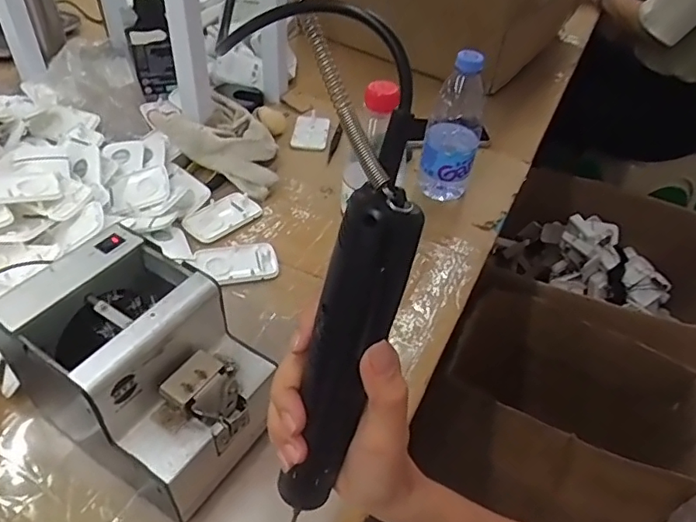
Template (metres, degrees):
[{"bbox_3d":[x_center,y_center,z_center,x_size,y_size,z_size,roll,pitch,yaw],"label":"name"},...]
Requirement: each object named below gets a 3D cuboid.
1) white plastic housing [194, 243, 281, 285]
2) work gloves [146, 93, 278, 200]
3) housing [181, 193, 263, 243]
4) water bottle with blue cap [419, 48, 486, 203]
[{"bbox_3d":[-0.130,0.000,0.636,0.092,0.009,0.056,-7,46,-13],"label":"white plastic housing"},{"bbox_3d":[-0.156,-0.181,0.769,0.175,0.069,0.148,25,47,18],"label":"work gloves"},{"bbox_3d":[-0.160,-0.057,0.693,0.055,0.009,0.094,35,51,27],"label":"housing"},{"bbox_3d":[0.137,-0.166,0.707,0.070,0.196,0.058,14,45,8],"label":"water bottle with blue cap"}]

